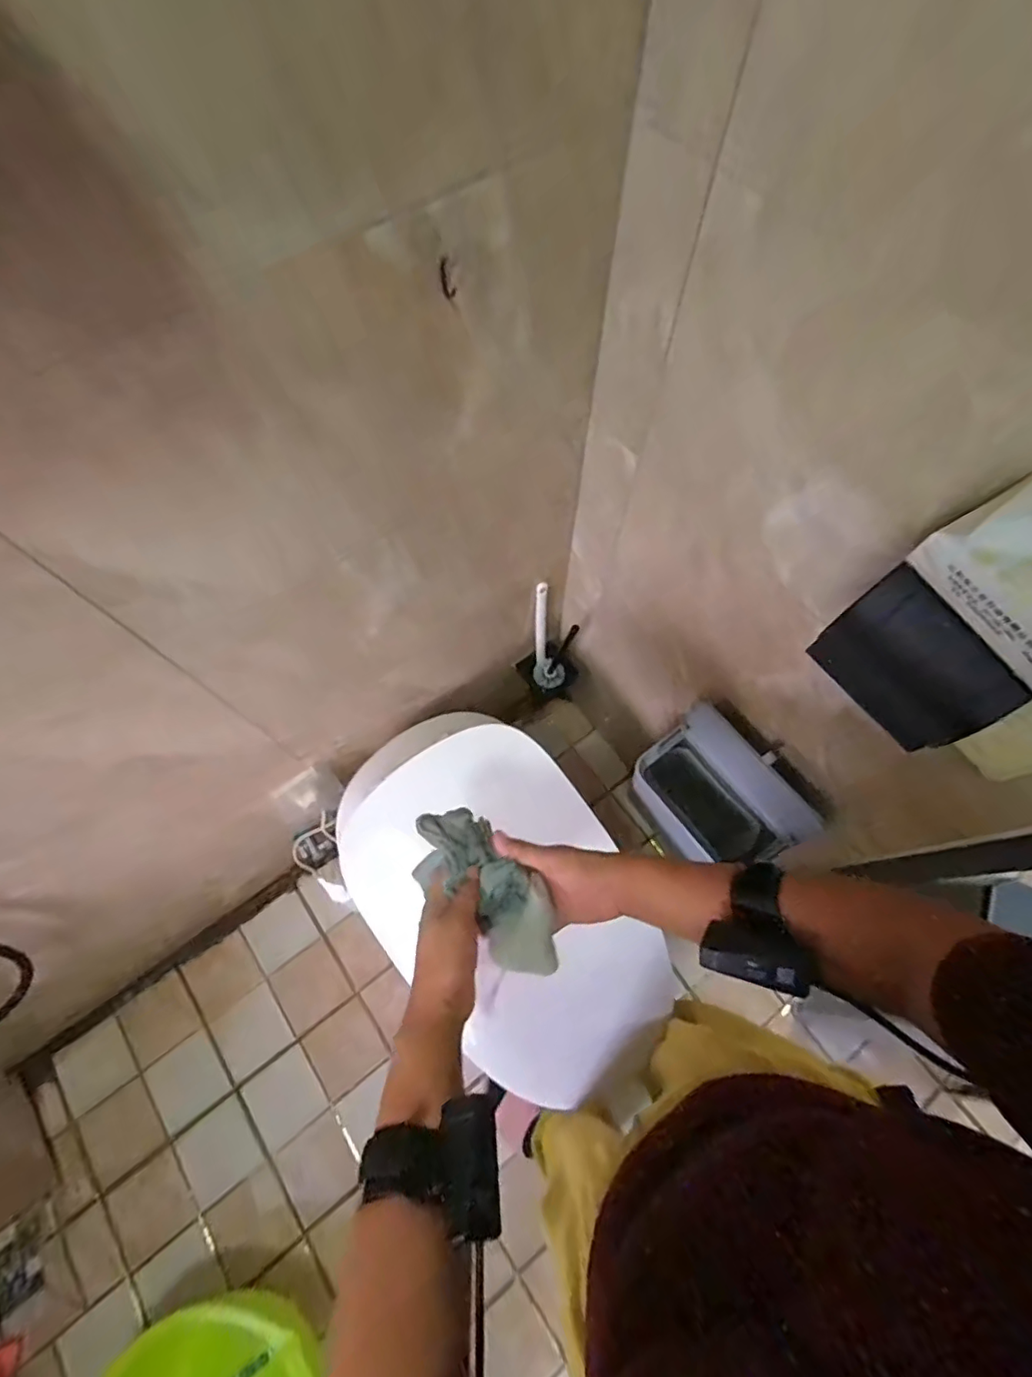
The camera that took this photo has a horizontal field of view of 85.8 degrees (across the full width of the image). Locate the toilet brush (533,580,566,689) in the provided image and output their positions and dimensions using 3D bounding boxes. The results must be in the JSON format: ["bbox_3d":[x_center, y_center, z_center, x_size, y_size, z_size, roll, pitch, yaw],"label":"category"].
[{"bbox_3d":[0.056,-0.126,1.180,0.072,0.299,0.058,8,52,21],"label":"toilet brush"}]

